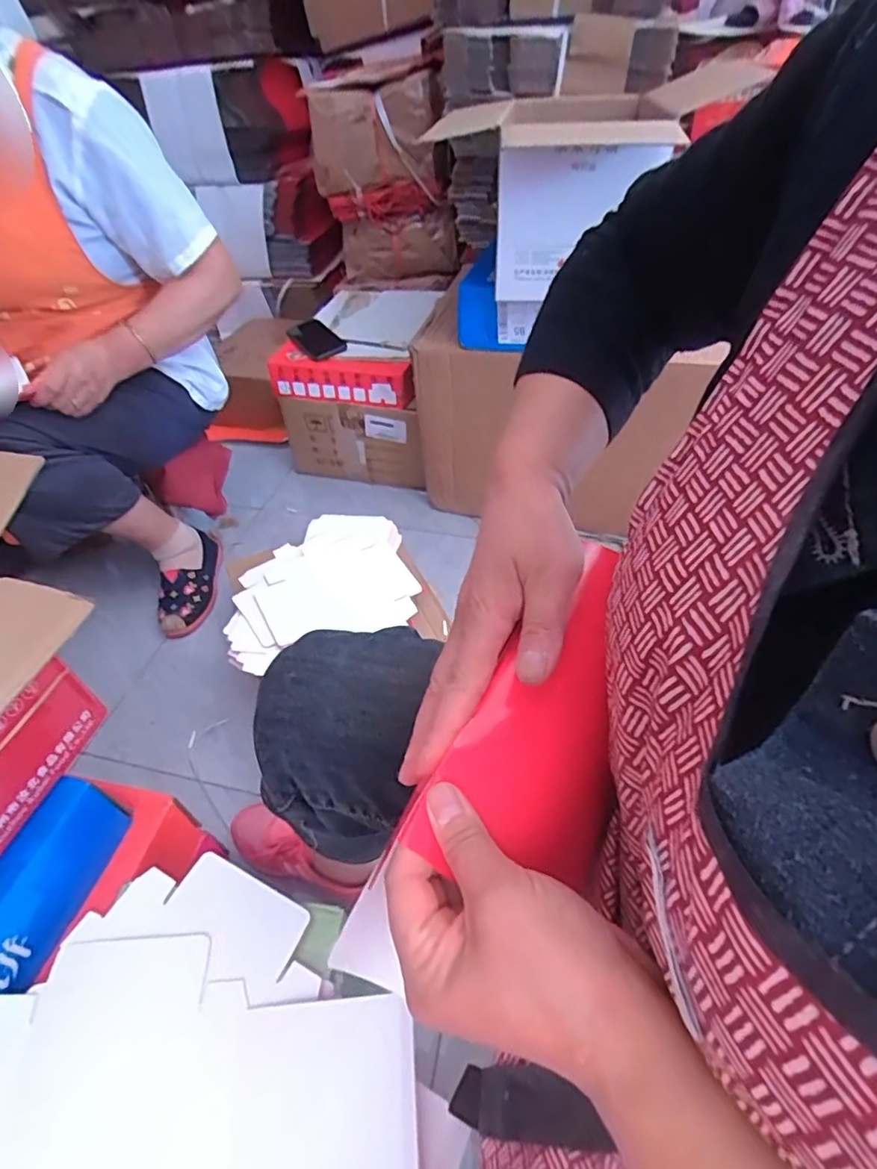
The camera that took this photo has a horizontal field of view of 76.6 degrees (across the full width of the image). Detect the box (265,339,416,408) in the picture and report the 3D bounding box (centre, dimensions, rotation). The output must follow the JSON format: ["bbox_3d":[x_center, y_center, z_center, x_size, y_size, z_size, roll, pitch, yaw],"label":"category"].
[{"bbox_3d":[-0.198,-0.429,1.155,0.306,0.080,0.071,8,47,10],"label":"box"}]

